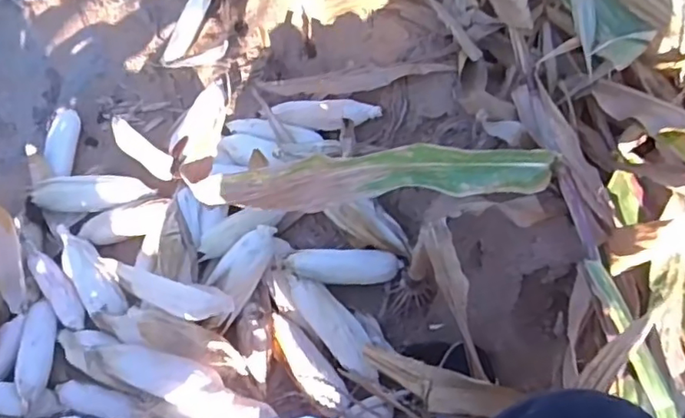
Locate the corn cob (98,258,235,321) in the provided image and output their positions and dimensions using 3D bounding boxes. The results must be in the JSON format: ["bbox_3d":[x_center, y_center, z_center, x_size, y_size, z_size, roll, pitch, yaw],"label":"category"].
[{"bbox_3d":[-0.274,0.126,0.876,0.212,0.043,0.053,13,62,10],"label":"corn cob"}]

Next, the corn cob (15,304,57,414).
[{"bbox_3d":[-0.504,0.238,0.941,0.047,0.037,0.198,-8,60,-2],"label":"corn cob"}]

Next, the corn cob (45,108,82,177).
[{"bbox_3d":[-0.567,-0.135,1.176,0.049,0.047,0.161,-2,60,2],"label":"corn cob"}]

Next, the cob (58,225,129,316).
[{"bbox_3d":[-0.452,0.108,1.021,0.064,0.041,0.228,-35,64,-16],"label":"cob"}]

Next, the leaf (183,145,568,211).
[{"bbox_3d":[0.056,-0.045,0.827,0.511,0.098,0.047,-8,60,-1],"label":"leaf"}]

